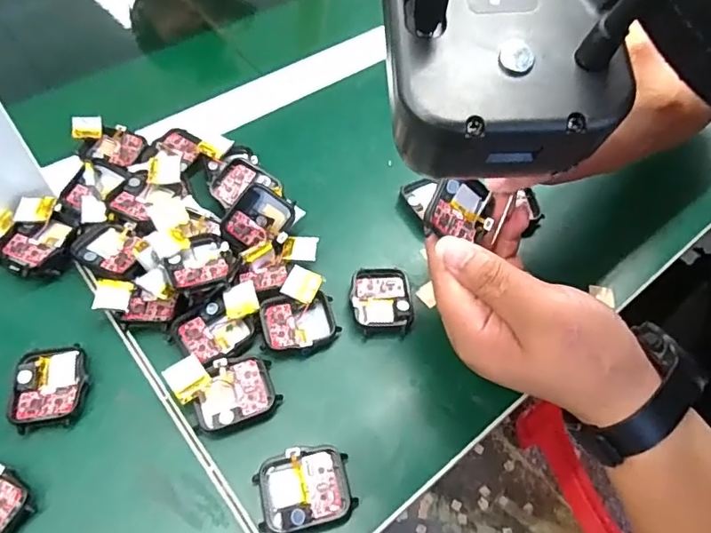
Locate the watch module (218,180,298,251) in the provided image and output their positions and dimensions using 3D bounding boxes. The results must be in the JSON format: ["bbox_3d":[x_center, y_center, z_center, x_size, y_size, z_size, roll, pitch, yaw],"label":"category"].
[{"bbox_3d":[-0.063,-0.029,0.342,0.036,0.009,0.044,35,90,-14],"label":"watch module"}]

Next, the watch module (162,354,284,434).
[{"bbox_3d":[-0.073,0.068,0.295,0.054,0.015,0.040,-13,56,-12],"label":"watch module"}]

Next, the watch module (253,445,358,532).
[{"bbox_3d":[-0.026,0.114,0.271,0.047,0.012,0.038,-10,56,-11],"label":"watch module"}]

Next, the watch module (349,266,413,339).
[{"bbox_3d":[0.017,0.021,0.338,0.037,0.009,0.047,0,55,-4],"label":"watch module"}]

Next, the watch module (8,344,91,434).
[{"bbox_3d":[-0.169,0.067,0.295,0.038,0.008,0.044,-5,55,-7],"label":"watch module"}]

